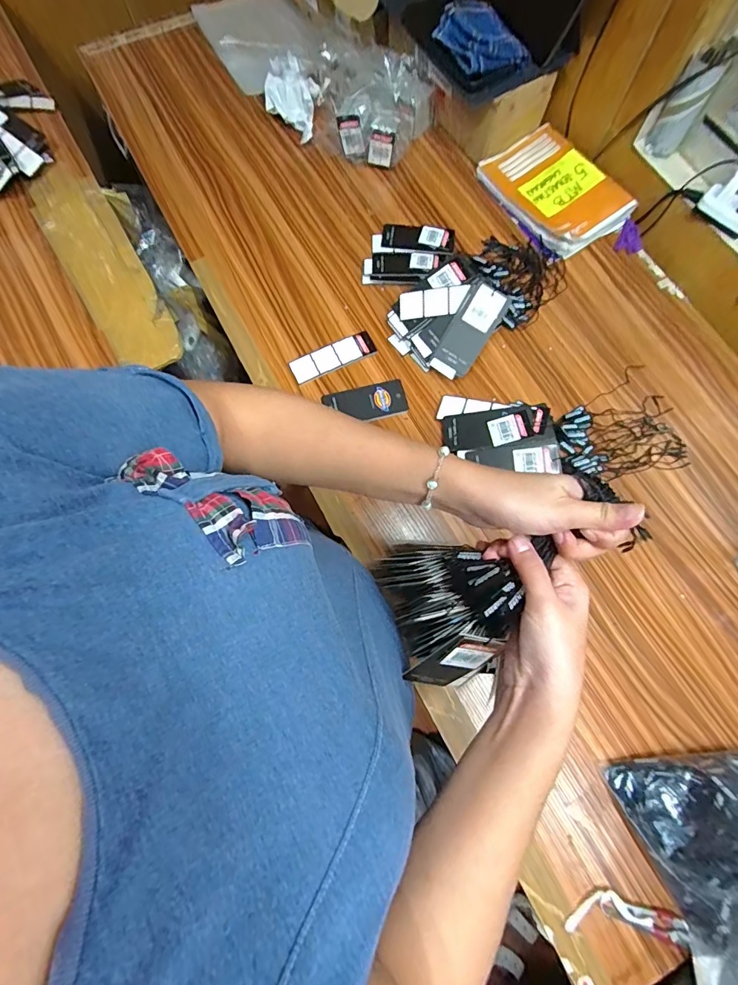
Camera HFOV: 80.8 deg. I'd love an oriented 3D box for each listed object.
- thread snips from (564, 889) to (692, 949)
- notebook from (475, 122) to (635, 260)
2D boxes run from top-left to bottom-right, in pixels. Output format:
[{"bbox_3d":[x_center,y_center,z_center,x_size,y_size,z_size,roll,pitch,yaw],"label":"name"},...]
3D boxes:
[{"bbox_3d":[0.256,0.423,0.433,0.115,0.009,0.041,7,76,3],"label":"thread snips"},{"bbox_3d":[0.284,-0.462,0.662,0.142,0.027,0.203,-32,77,-7],"label":"notebook"}]

